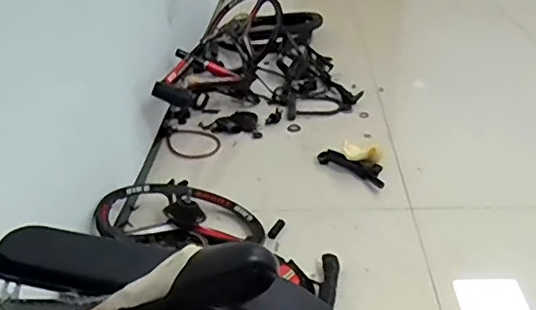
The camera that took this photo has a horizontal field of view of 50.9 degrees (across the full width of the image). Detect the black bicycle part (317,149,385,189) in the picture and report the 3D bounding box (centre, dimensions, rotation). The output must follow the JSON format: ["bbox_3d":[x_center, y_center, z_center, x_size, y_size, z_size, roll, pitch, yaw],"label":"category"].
[{"bbox_3d":[0.267,0.035,1.734,0.076,0.044,0.249,-27,38,-35],"label":"black bicycle part"}]

